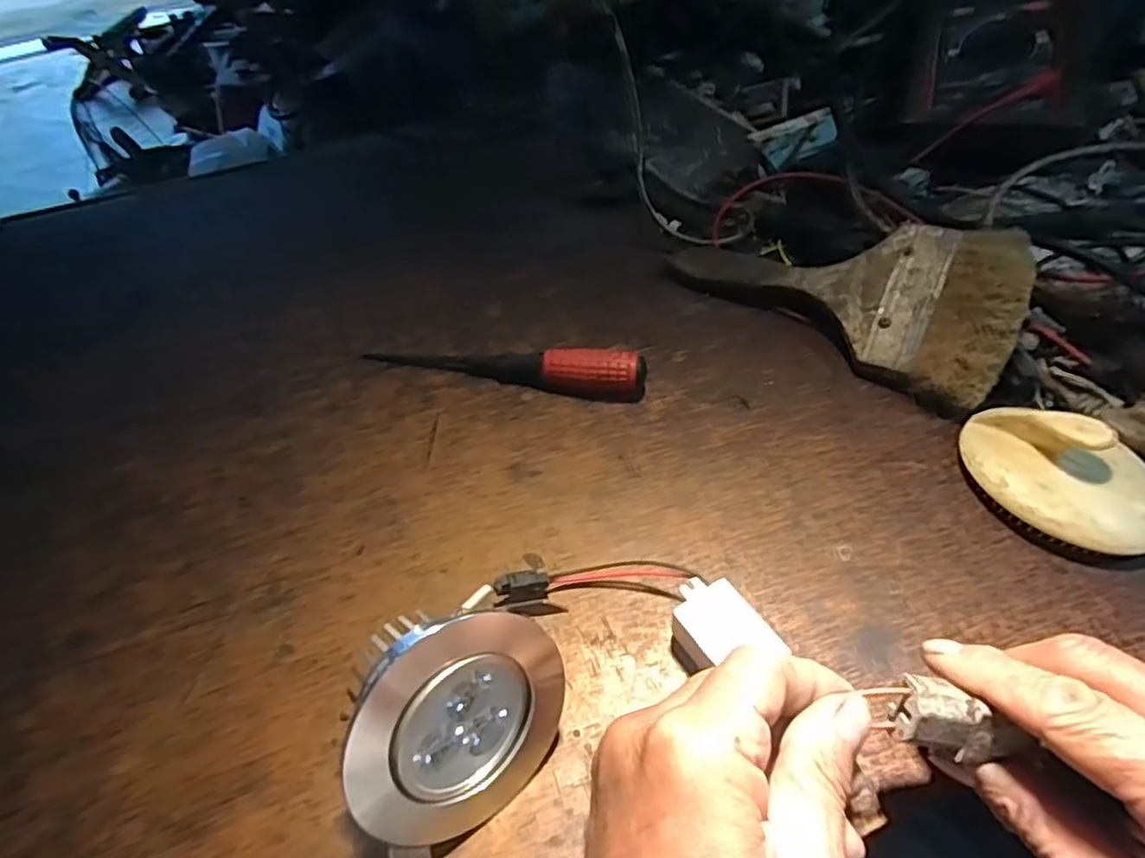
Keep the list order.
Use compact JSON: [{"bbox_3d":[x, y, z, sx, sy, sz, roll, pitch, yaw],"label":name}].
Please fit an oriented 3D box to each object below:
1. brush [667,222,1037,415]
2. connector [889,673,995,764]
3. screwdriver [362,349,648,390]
[{"bbox_3d":[0.165,-0.095,0.410,0.196,0.019,0.097,34,92,30],"label":"brush"},{"bbox_3d":[0.126,0.098,0.232,0.032,0.016,0.019,12,52,15],"label":"connector"},{"bbox_3d":[-0.040,-0.037,0.402,0.163,0.021,0.019,6,51,10],"label":"screwdriver"}]

